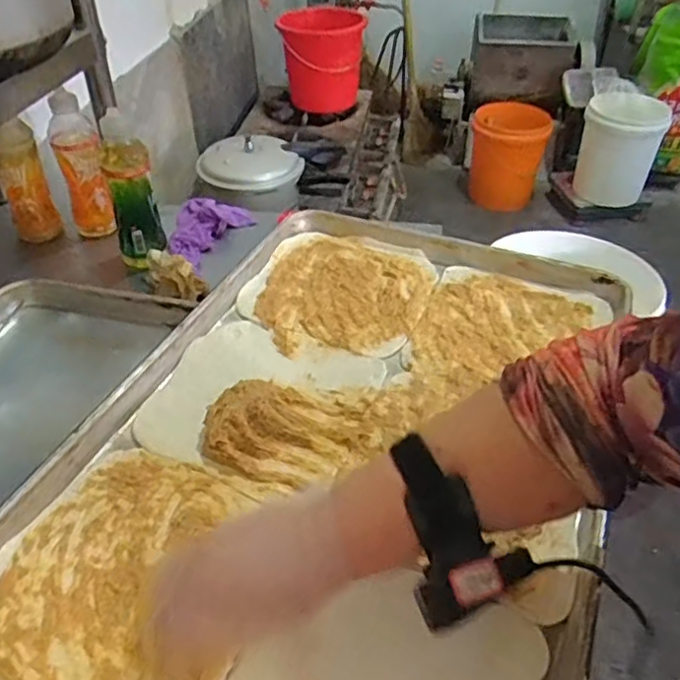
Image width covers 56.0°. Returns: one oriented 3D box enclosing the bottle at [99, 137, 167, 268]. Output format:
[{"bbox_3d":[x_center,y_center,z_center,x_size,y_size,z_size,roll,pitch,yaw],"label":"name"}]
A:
[{"bbox_3d":[-0.300,-0.203,0.930,0.060,0.174,0.067,17,46,26],"label":"bottle"}]

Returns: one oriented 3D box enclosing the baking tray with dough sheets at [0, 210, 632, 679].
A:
[{"bbox_3d":[0.013,0.069,0.542,0.393,0.064,0.597,11,43,20],"label":"baking tray with dough sheets"}]

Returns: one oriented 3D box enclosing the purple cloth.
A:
[{"bbox_3d":[-0.210,-0.185,1.047,0.141,0.043,0.201,-14,41,-8],"label":"purple cloth"}]

